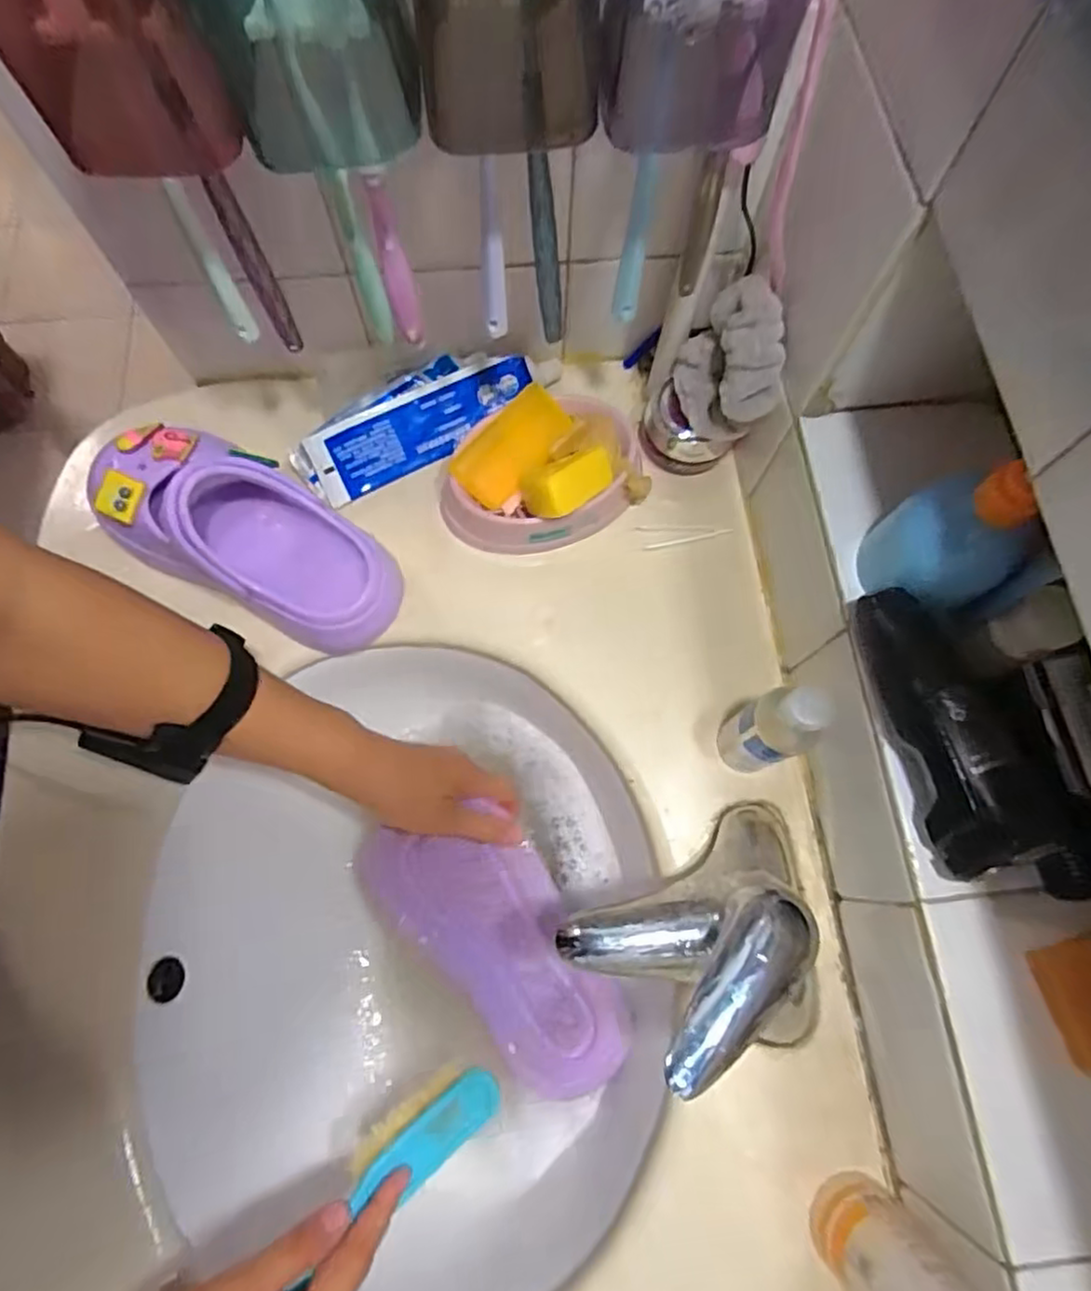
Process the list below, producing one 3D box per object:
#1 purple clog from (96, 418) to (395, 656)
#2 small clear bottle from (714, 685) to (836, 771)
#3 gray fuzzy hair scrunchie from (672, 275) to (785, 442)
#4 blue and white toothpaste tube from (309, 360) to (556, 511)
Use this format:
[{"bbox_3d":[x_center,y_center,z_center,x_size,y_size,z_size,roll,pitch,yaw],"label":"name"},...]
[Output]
[{"bbox_3d":[-0.204,-0.076,0.465,0.207,0.083,0.089,27,75,8],"label":"purple clog"},{"bbox_3d":[0.134,0.052,0.406,0.033,0.116,0.037,-22,74,-7],"label":"small clear bottle"},{"bbox_3d":[0.120,-0.184,0.436,0.043,0.092,0.071,-16,73,-5],"label":"gray fuzzy hair scrunchie"},{"bbox_3d":[-0.085,-0.177,0.525,0.204,0.024,0.055,-31,118,-10],"label":"blue and white toothpaste tube"}]

